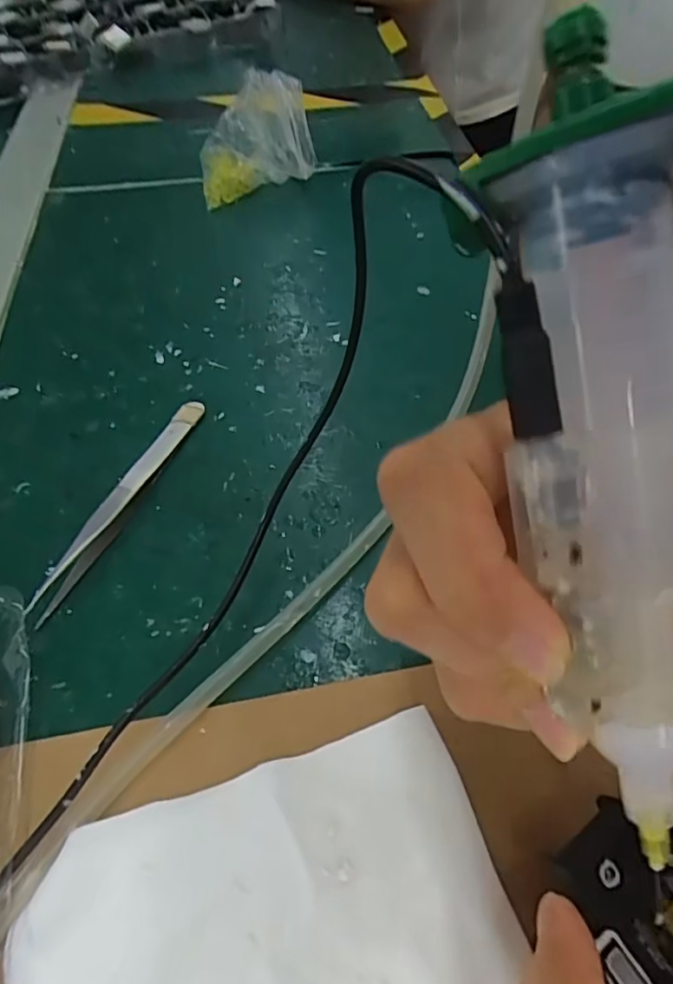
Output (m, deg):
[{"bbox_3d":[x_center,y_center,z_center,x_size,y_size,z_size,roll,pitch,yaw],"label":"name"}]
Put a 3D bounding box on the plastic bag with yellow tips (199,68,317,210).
[{"bbox_3d":[-0.055,-0.228,0.377,0.077,0.055,0.048,-17,54,-12],"label":"plastic bag with yellow tips"}]

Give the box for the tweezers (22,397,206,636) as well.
[{"bbox_3d":[-0.085,0.001,0.236,0.010,0.012,0.113,17,55,13],"label":"tweezers"}]

